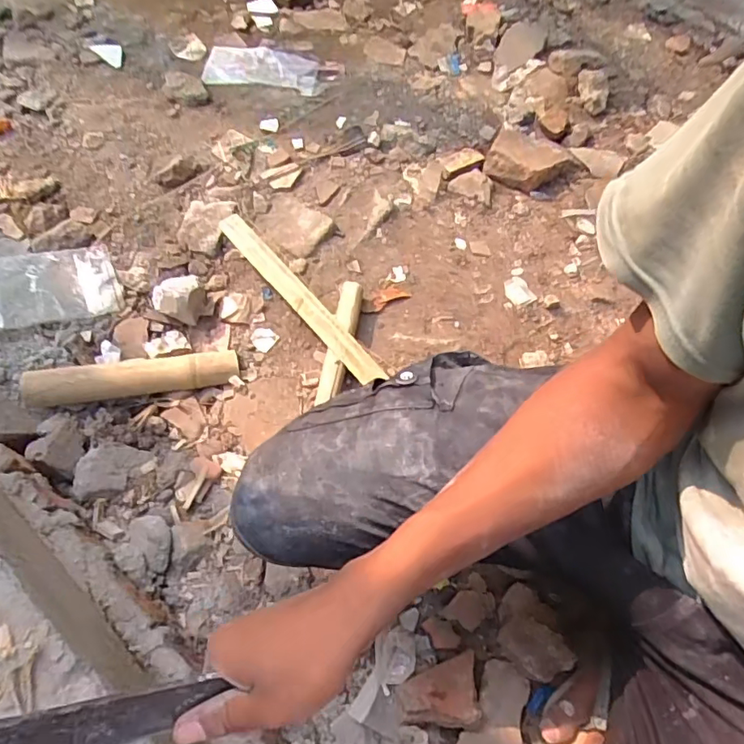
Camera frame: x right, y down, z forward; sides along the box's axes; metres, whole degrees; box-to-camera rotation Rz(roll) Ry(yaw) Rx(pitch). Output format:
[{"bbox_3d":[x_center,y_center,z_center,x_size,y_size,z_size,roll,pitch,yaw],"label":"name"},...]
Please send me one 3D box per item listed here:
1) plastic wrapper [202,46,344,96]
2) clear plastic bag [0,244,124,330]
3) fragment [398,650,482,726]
[{"bbox_3d":[-0.220,-0.668,1.178,0.290,0.016,0.143,8,61,1],"label":"plastic wrapper"},{"bbox_3d":[-0.506,-0.132,0.817,0.209,0.016,0.134,-14,67,-28],"label":"clear plastic bag"},{"bbox_3d":[0.075,0.359,0.608,0.086,0.023,0.070,0,62,-3],"label":"fragment"}]

